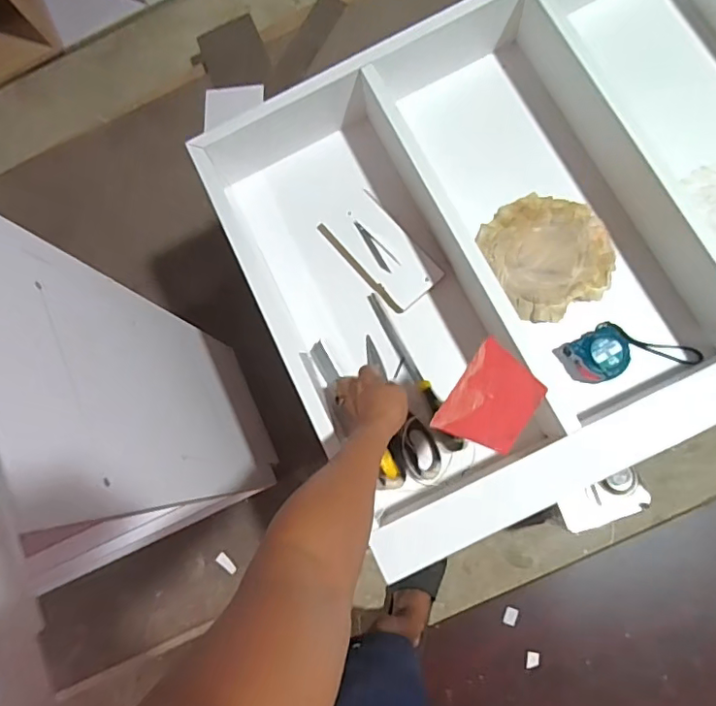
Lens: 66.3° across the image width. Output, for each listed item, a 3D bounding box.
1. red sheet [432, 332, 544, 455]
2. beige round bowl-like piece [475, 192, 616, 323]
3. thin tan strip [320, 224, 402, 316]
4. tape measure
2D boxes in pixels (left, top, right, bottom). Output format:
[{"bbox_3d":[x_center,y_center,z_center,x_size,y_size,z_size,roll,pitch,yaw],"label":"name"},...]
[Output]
[{"bbox_3d":[0.142,0.051,0.576,0.080,0.020,0.106,34,85,11],"label":"red sheet"},{"bbox_3d":[0.280,-0.151,0.784,0.169,0.044,0.178,-1,79,6],"label":"beige round bowl-like piece"},{"bbox_3d":[0.001,-0.127,0.820,0.012,0.008,0.183,-41,78,-2],"label":"thin tan strip"},{"bbox_3d":[0.371,-0.008,0.752,0.180,0.056,0.082,-12,78,4],"label":"tape measure"}]

